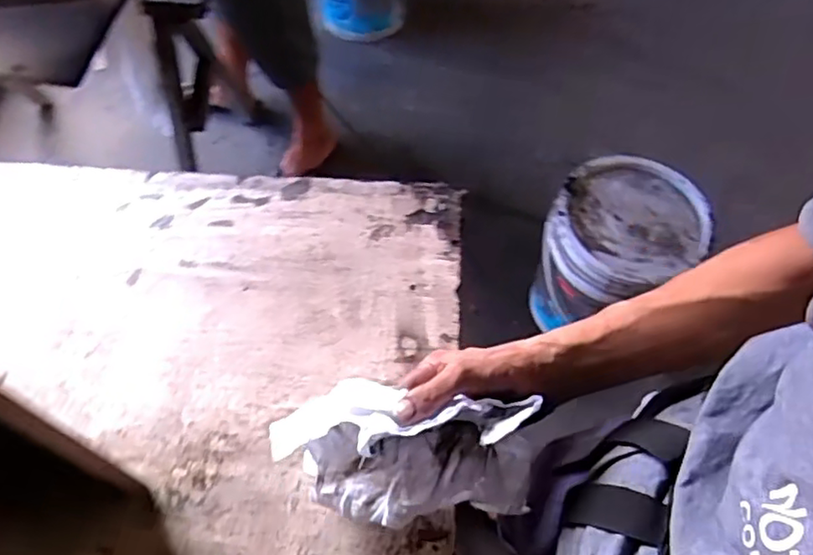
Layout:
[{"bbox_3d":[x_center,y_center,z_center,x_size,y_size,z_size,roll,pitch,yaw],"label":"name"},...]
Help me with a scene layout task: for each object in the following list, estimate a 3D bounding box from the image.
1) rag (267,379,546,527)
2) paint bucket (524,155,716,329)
[{"bbox_3d":[-0.003,0.135,0.486,0.200,0.101,0.096,13,59,6],"label":"rag"},{"bbox_3d":[0.450,-0.037,1.408,0.317,0.340,0.300,-27,65,-16],"label":"paint bucket"}]

